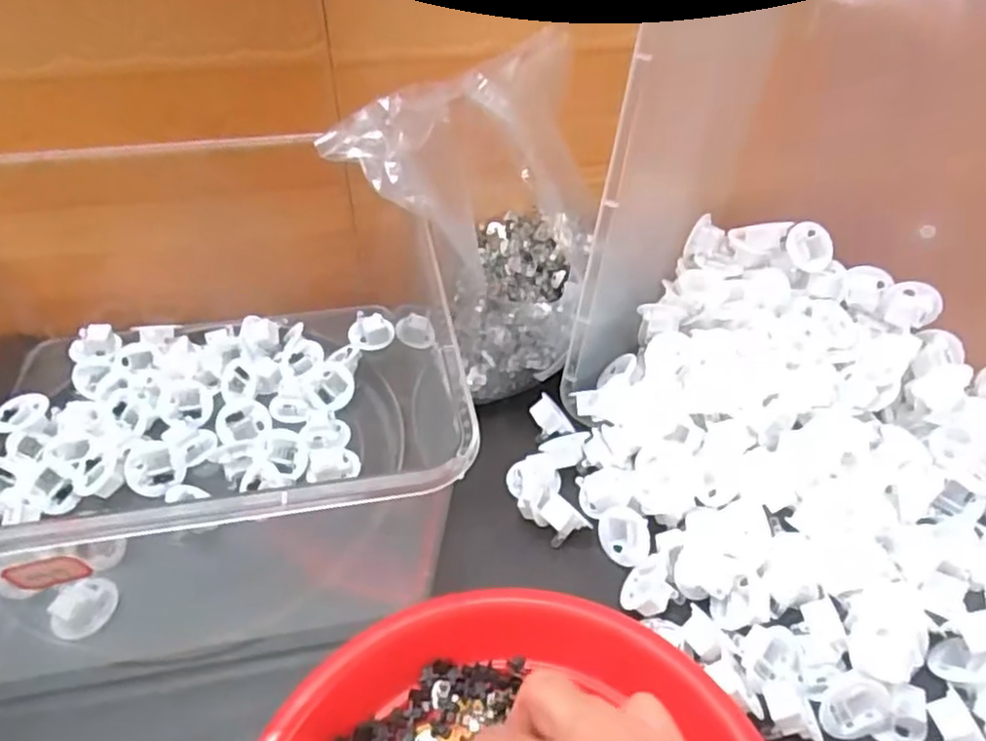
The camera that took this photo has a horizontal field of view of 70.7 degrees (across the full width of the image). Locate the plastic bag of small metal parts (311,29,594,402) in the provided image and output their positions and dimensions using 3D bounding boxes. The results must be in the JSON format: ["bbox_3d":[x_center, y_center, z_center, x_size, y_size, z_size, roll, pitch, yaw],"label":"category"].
[{"bbox_3d":[-0.005,-0.092,0.451,0.140,0.184,0.132,25,49,23],"label":"plastic bag of small metal parts"}]

